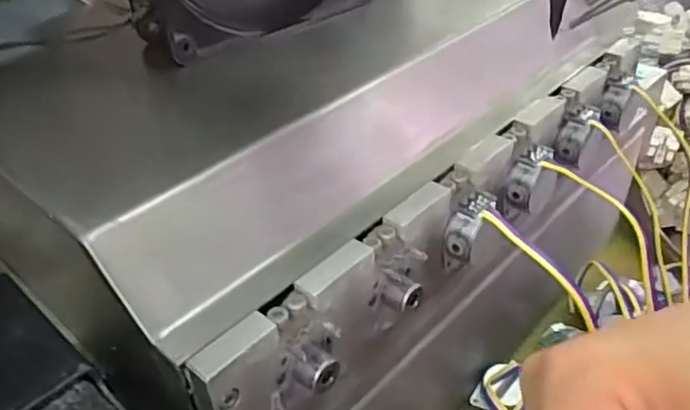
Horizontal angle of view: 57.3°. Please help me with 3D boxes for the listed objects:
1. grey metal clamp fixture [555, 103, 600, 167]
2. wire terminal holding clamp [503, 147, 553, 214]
[{"bbox_3d":[0.108,-0.033,0.298,0.012,0.029,0.011,14,10,-46],"label":"grey metal clamp fixture"},{"bbox_3d":[0.079,-0.011,0.273,0.013,0.031,0.011,11,18,-36],"label":"wire terminal holding clamp"}]

